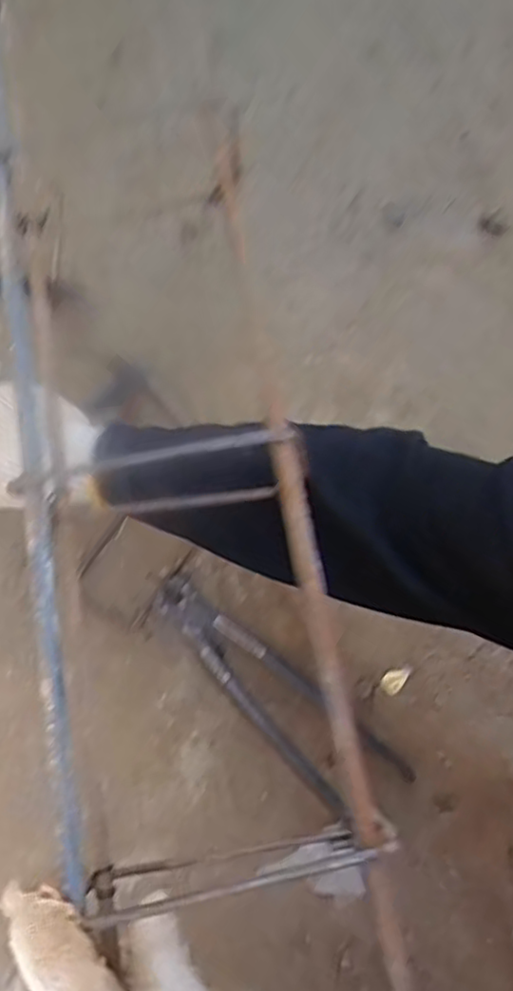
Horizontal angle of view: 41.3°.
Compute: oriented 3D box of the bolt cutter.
[{"bbox_3d":[0.012,0.156,0.534,0.231,0.016,0.059,41,78,10],"label":"bolt cutter"}]

